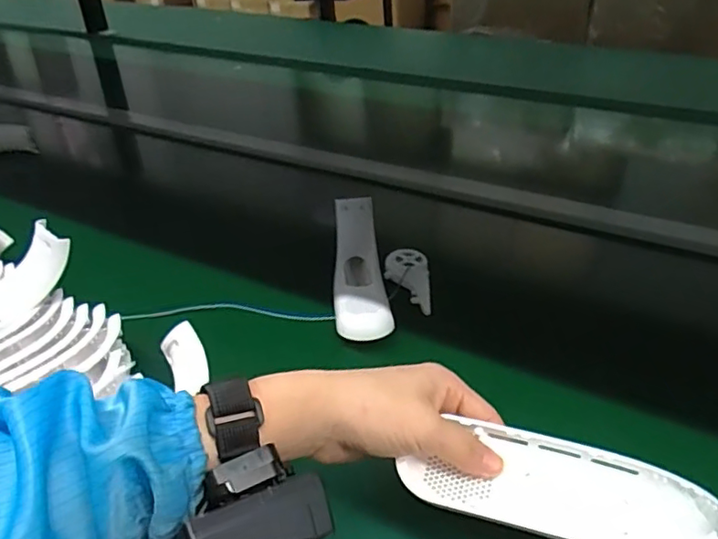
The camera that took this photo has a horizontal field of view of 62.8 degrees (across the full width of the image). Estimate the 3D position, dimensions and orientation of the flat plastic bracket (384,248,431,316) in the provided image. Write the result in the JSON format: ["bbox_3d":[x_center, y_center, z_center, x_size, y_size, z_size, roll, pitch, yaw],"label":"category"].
[{"bbox_3d":[0.050,0.011,0.606,0.045,0.026,0.079,-2,35,2],"label":"flat plastic bracket"}]

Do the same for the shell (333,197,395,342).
[{"bbox_3d":[-0.002,-0.005,0.581,0.050,0.047,0.192,-5,35,-2],"label":"shell"}]

